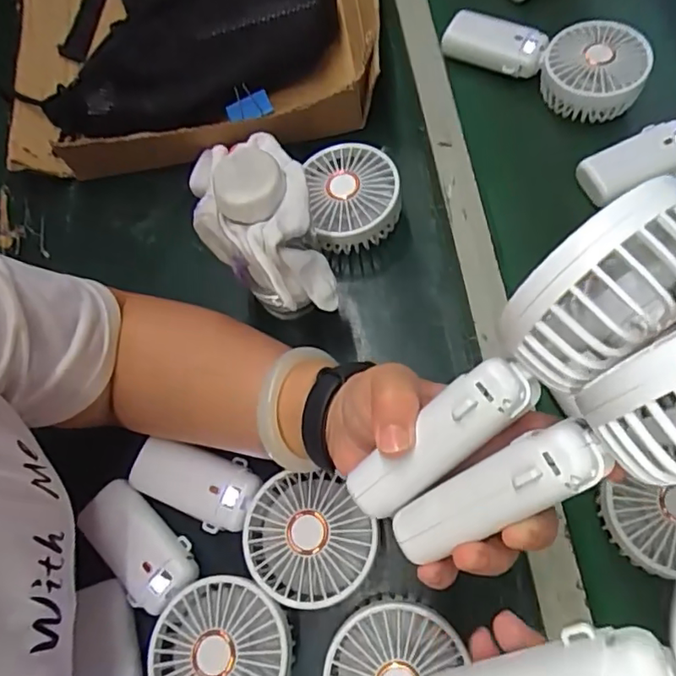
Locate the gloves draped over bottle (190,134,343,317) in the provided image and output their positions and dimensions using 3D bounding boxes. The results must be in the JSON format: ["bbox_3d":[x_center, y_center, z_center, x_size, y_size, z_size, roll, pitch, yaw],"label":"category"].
[{"bbox_3d":[-0.048,-0.066,0.370,0.075,0.078,0.112,-24,68,-7],"label":"gloves draped over bottle"}]

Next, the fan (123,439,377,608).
[{"bbox_3d":[-0.064,0.127,0.387,0.184,0.037,0.086,9,68,7],"label":"fan"}]

